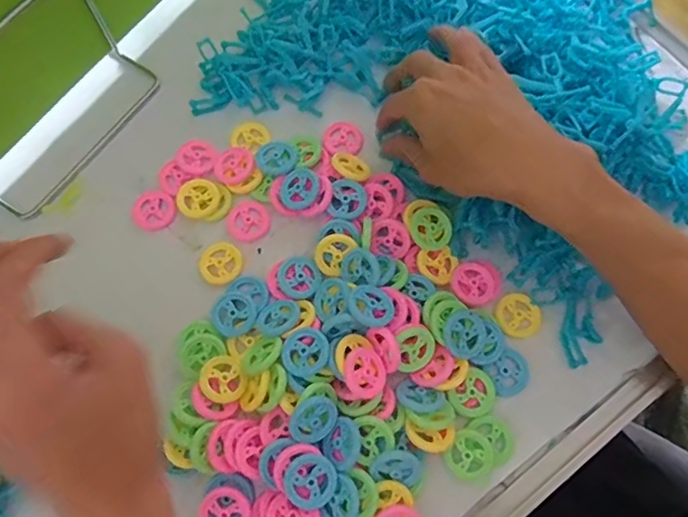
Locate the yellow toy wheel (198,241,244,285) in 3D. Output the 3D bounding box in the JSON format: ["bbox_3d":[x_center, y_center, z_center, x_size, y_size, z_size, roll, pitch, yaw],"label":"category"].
[{"bbox_3d":[-0.084,0.003,0.355,0.029,0.004,0.030,0,71,1],"label":"yellow toy wheel"}]

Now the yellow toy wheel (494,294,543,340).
[{"bbox_3d":[0.115,0.039,0.345,0.028,0.006,0.030,0,71,1],"label":"yellow toy wheel"}]

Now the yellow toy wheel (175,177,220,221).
[{"bbox_3d":[-0.103,-0.043,0.368,0.029,0.005,0.030,0,71,0],"label":"yellow toy wheel"}]

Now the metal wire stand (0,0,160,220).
[{"bbox_3d":[-0.206,-0.109,0.357,0.051,0.093,0.153,32,75,12],"label":"metal wire stand"}]

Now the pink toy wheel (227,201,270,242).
[{"bbox_3d":[-0.068,-0.027,0.368,0.030,0.004,0.030,0,71,1],"label":"pink toy wheel"}]

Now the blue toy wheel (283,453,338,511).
[{"bbox_3d":[-0.019,0.126,0.294,0.029,0.004,0.029,0,71,1],"label":"blue toy wheel"}]

